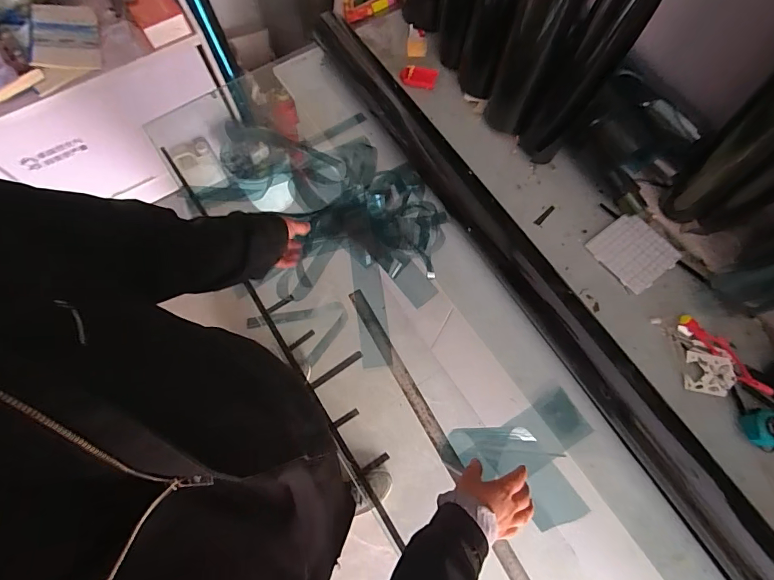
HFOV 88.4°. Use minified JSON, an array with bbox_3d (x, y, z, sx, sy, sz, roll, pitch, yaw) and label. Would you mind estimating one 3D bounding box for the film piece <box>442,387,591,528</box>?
[{"bbox_3d":[0.257,0.315,0.708,0.264,0.071,0.198,-19,70,-7],"label":"film piece"}]

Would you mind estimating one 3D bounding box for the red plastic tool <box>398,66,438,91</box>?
[{"bbox_3d":[0.084,-0.565,1.060,0.095,0.029,0.052,7,69,3],"label":"red plastic tool"}]

